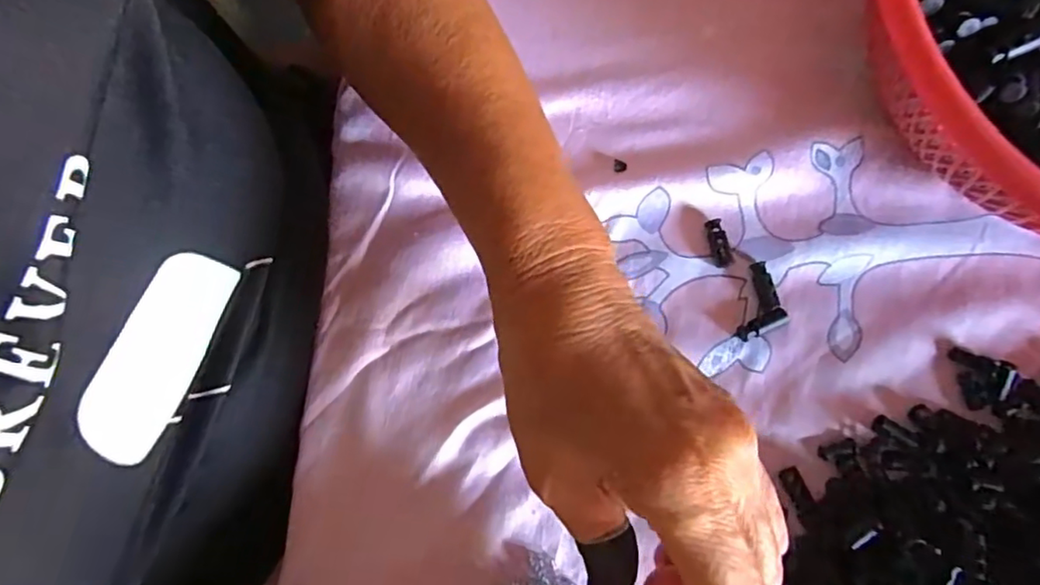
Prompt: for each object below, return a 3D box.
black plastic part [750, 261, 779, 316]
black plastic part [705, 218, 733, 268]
[{"bbox_3d":[0.123,-0.003,0.304,0.009,0.005,0.025,-10,79,-1],"label":"black plastic part"},{"bbox_3d":[0.101,-0.025,0.308,0.009,0.005,0.024,-11,79,-2],"label":"black plastic part"}]

